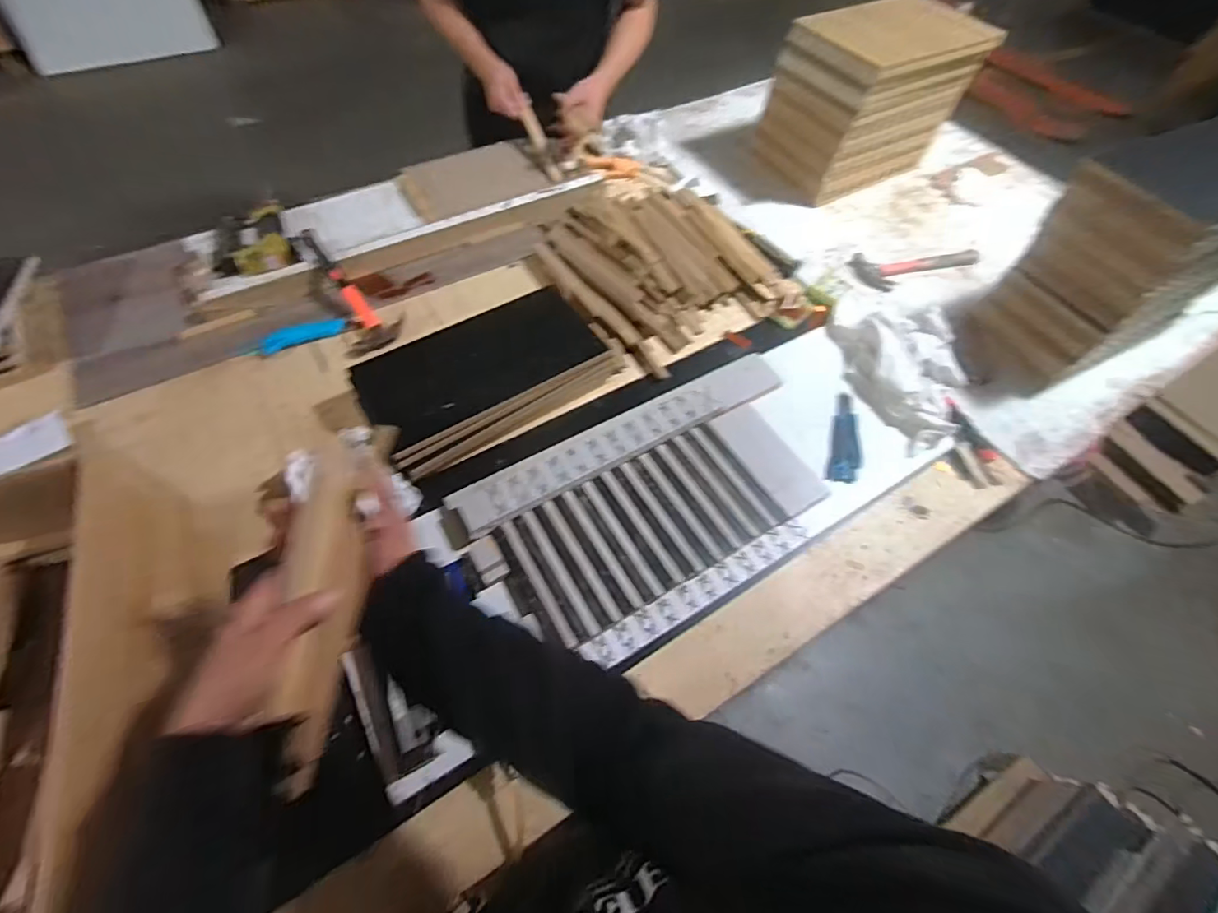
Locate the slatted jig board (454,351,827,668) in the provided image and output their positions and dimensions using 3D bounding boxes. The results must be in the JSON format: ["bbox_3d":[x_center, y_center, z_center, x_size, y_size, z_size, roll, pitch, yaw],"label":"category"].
[{"bbox_3d":[0.079,0.055,0.711,0.519,0.031,0.285,-27,63,-19],"label":"slatted jig board"}]

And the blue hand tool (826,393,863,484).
[{"bbox_3d":[0.371,-0.029,0.808,0.047,0.023,0.166,16,58,6],"label":"blue hand tool"}]

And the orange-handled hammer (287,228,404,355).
[{"bbox_3d":[-0.461,-0.291,0.901,0.104,0.038,0.268,-34,81,-22],"label":"orange-handled hammer"}]

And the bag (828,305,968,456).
[{"bbox_3d":[0.499,-0.149,0.858,0.182,0.060,0.272,-14,60,-12],"label":"bag"}]

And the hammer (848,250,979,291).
[{"bbox_3d":[0.627,-0.402,1.073,0.264,0.041,0.113,-21,61,-16],"label":"hammer"}]

